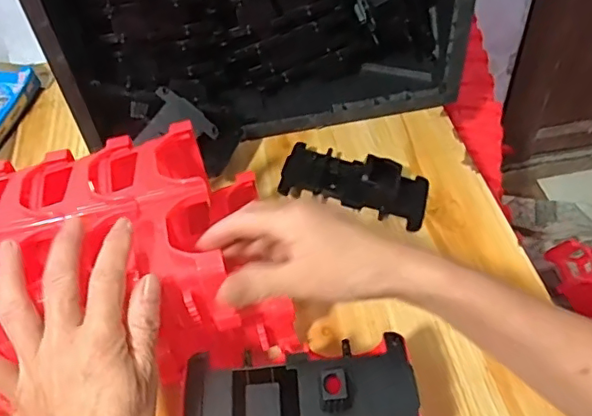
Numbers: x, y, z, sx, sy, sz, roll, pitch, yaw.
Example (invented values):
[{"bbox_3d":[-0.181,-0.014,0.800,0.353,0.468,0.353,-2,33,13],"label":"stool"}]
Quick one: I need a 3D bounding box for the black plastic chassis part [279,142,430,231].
[{"bbox_3d":[0.060,-0.030,0.569,0.148,0.044,0.064,11,53,13],"label":"black plastic chassis part"}]

